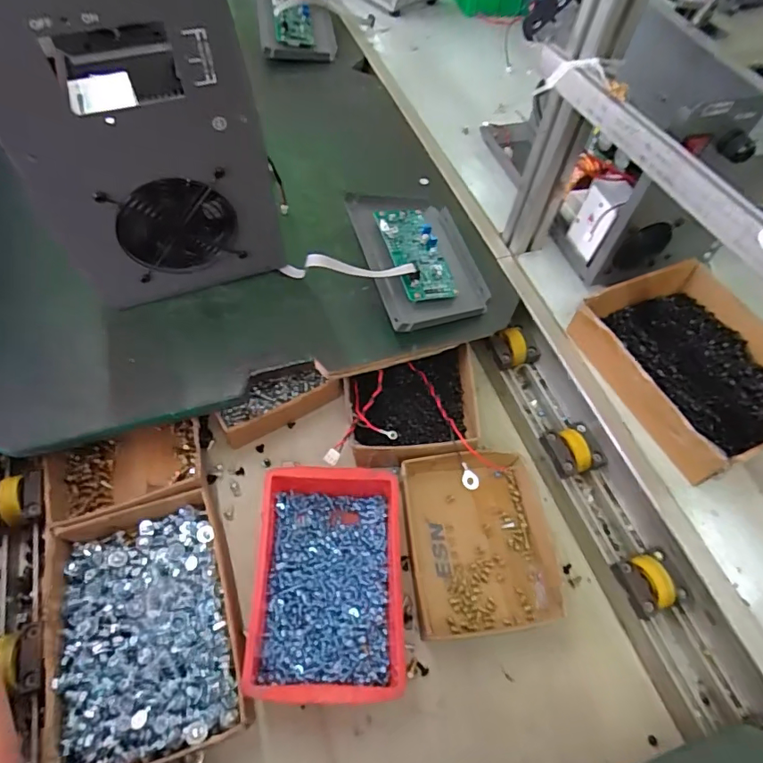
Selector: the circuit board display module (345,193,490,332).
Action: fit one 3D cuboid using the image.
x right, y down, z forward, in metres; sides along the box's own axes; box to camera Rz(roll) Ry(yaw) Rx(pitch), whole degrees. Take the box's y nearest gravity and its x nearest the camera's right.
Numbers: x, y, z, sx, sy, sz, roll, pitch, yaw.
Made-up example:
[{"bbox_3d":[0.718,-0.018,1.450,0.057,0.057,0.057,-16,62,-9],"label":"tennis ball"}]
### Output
[{"bbox_3d":[0.051,-0.150,0.611,0.142,0.048,0.194,-10,59,-10],"label":"circuit board display module"}]

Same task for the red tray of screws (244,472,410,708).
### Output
[{"bbox_3d":[-0.046,0.185,0.479,0.138,0.048,0.202,0,58,-5],"label":"red tray of screws"}]

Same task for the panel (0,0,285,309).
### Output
[{"bbox_3d":[-0.209,-0.190,0.461,0.200,0.311,0.040,-17,60,-15],"label":"panel"}]

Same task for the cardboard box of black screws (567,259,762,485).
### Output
[{"bbox_3d":[0.346,-0.019,0.555,0.200,0.054,0.221,-20,61,-16],"label":"cardboard box of black screws"}]

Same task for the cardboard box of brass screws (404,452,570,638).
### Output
[{"bbox_3d":[0.098,0.162,0.522,0.145,0.039,0.174,-4,58,-7],"label":"cardboard box of brass screws"}]

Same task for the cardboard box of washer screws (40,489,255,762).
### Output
[{"bbox_3d":[-0.212,0.218,0.450,0.154,0.044,0.208,-15,60,-13],"label":"cardboard box of washer screws"}]

